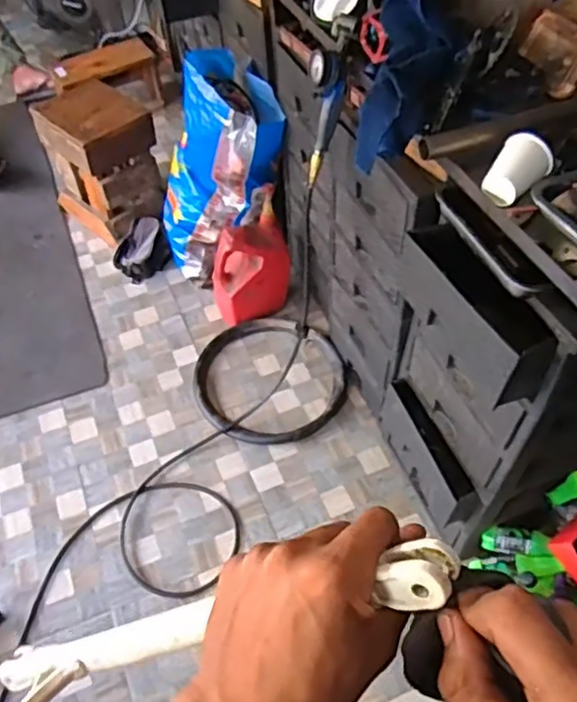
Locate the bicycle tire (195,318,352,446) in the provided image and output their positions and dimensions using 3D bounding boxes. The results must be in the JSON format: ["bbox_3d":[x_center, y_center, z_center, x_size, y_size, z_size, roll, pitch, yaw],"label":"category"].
[{"bbox_3d":[-0.057,0.058,1.824,0.397,0.058,0.436,0,53,-1],"label":"bicycle tire"}]

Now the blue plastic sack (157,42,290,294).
[{"bbox_3d":[-0.223,-0.481,1.860,0.293,0.629,0.197,38,37,24],"label":"blue plastic sack"}]

